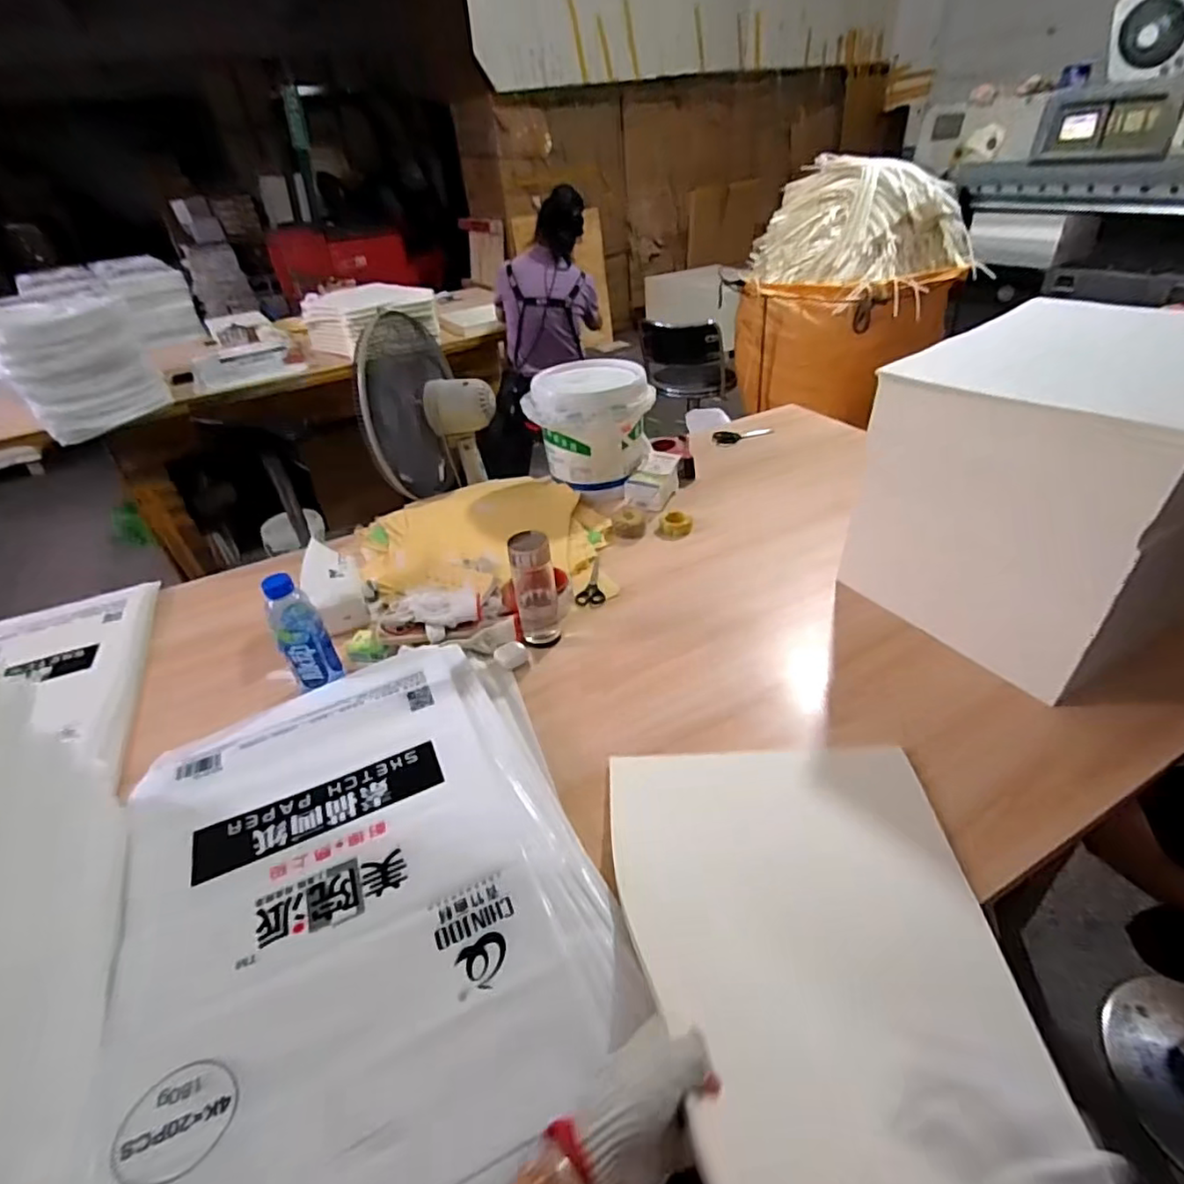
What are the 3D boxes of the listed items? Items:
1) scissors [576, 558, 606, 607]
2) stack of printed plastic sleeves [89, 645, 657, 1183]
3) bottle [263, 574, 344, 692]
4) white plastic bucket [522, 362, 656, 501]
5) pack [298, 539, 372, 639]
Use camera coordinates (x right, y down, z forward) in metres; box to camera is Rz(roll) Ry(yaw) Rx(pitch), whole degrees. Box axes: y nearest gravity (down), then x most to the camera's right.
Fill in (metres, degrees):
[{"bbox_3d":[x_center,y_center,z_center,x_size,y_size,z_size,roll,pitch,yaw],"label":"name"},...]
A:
[{"bbox_3d":[-0.008,-0.025,1.150,0.054,0.016,0.156,-7,37,-1],"label":"scissors"},{"bbox_3d":[-0.242,0.301,0.662,0.469,0.052,0.646,-20,39,-18],"label":"stack of printed plastic sleeves"},{"bbox_3d":[-0.429,0.054,0.901,0.066,0.185,0.056,-25,41,-23],"label":"bottle"},{"bbox_3d":[-0.002,-0.365,1.374,0.263,0.239,0.215,-3,37,4],"label":"white plastic bucket"},{"bbox_3d":[-0.447,-0.011,1.071,0.081,0.102,0.156,-17,38,-15],"label":"pack"}]

